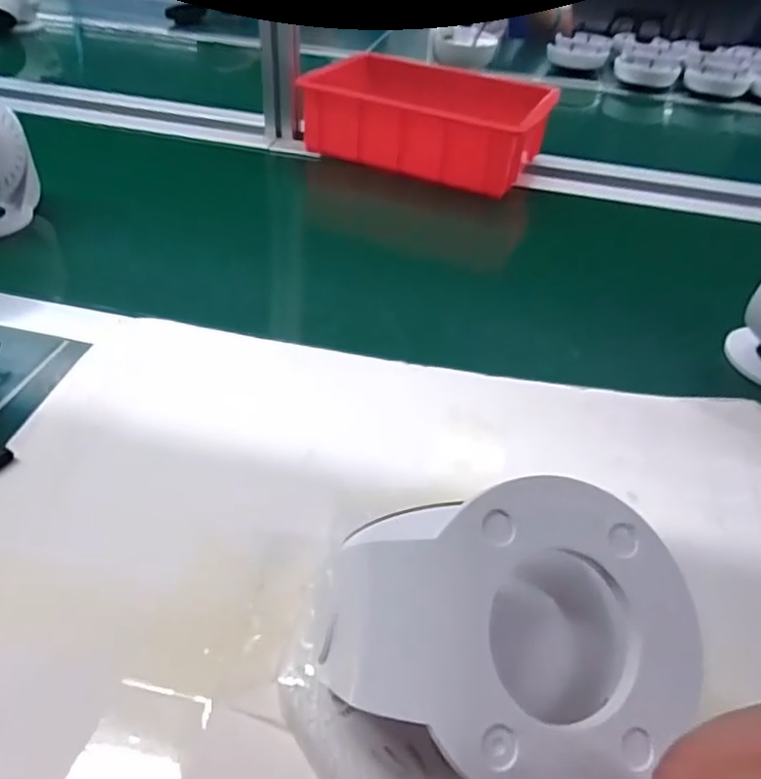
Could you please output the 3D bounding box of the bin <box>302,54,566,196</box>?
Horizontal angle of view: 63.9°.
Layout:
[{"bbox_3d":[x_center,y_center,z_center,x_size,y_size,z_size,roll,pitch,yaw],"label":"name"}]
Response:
[{"bbox_3d":[0.063,-0.350,0.785,0.272,0.077,0.198,17,42,15],"label":"bin"}]

